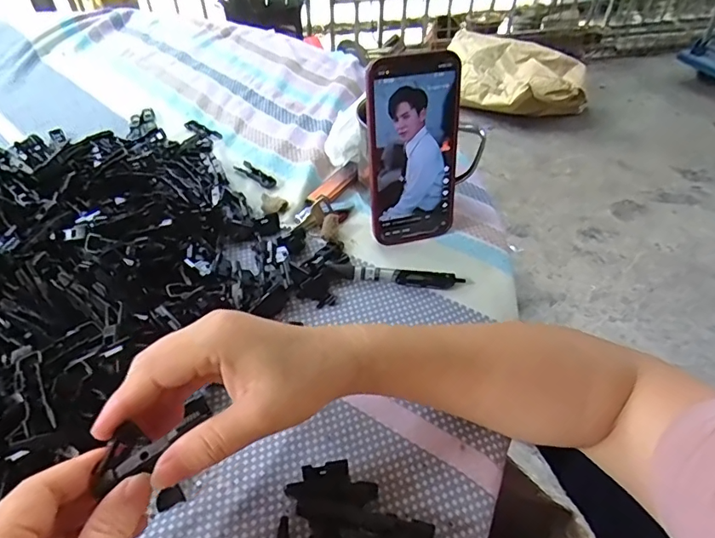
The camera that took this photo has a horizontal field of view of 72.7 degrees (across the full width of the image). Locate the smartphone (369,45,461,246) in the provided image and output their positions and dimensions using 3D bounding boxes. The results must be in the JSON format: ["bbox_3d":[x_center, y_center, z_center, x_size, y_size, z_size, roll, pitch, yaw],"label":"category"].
[{"bbox_3d":[0.048,-0.096,0.405,0.073,0.158,0.007,-9,33,-10],"label":"smartphone"}]

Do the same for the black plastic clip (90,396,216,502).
[{"bbox_3d":[-0.098,0.080,0.231,0.058,0.013,0.026,-33,54,-28],"label":"black plastic clip"}]

